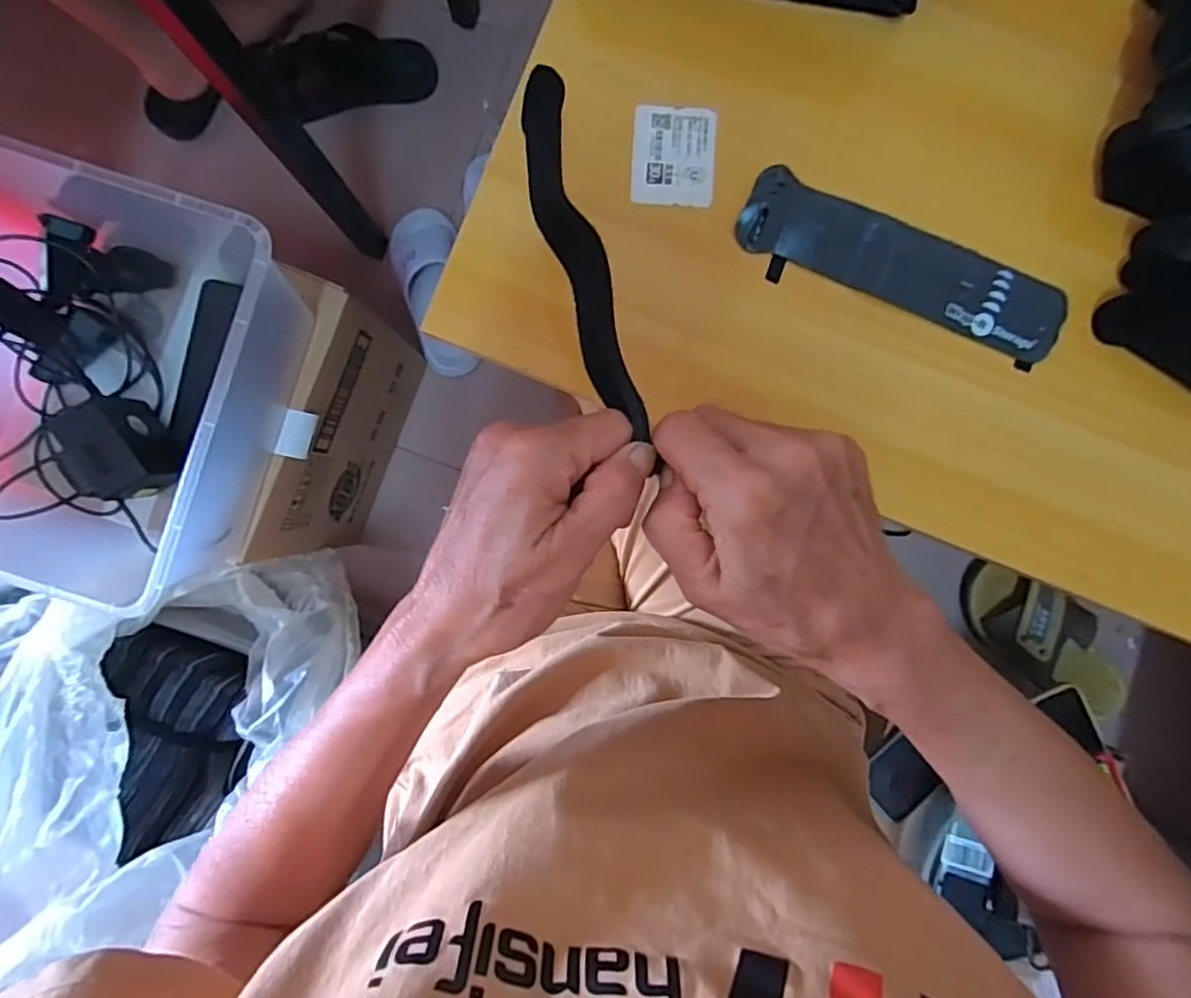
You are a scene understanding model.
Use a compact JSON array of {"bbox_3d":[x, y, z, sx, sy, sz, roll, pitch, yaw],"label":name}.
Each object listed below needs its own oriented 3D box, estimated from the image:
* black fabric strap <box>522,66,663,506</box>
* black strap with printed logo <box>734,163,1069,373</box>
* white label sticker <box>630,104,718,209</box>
[{"bbox_3d":[-0.008,-0.105,0.265,0.024,0.018,0.179,-15,76,0],"label":"black fabric strap"},{"bbox_3d":[0.183,-0.137,0.370,0.198,0.007,0.053,22,91,0],"label":"black strap with printed logo"},{"bbox_3d":[0.047,-0.205,0.370,0.049,0.004,0.059,3,90,0],"label":"white label sticker"}]

